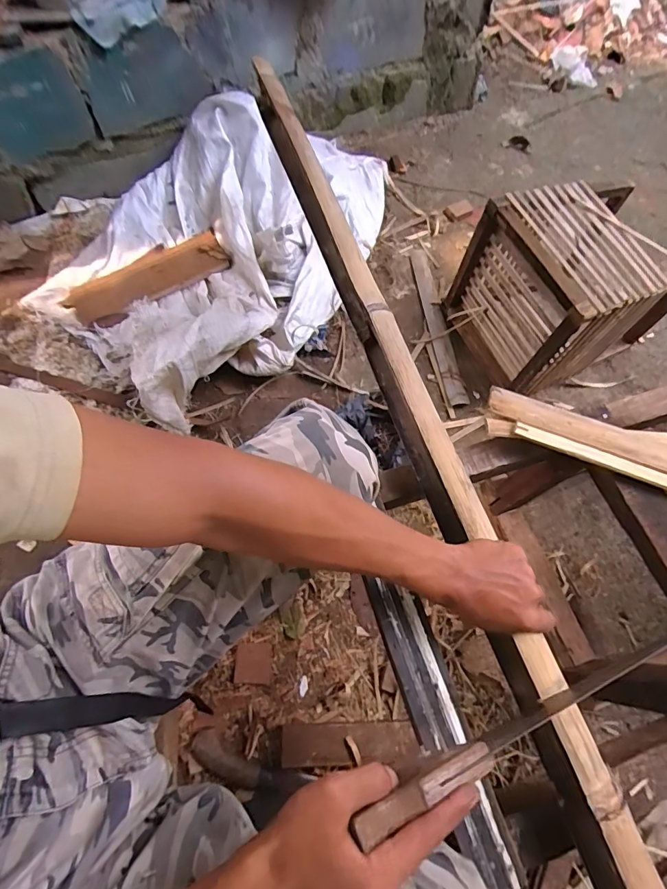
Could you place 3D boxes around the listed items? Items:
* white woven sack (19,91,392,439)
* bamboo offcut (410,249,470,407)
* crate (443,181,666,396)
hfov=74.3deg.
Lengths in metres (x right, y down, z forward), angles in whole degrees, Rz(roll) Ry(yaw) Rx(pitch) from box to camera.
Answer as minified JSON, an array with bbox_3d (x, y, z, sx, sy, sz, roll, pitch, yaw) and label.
[{"bbox_3d":[-0.226,-0.540,1.076,0.673,0.218,0.920,39,70,14],"label":"white woven sack"},{"bbox_3d":[0.251,-0.304,1.077,0.047,0.020,0.483,-6,66,-5],"label":"bamboo offcut"},{"bbox_3d":[0.504,-0.342,0.961,0.390,0.300,0.311,-21,68,-11],"label":"crate"}]

